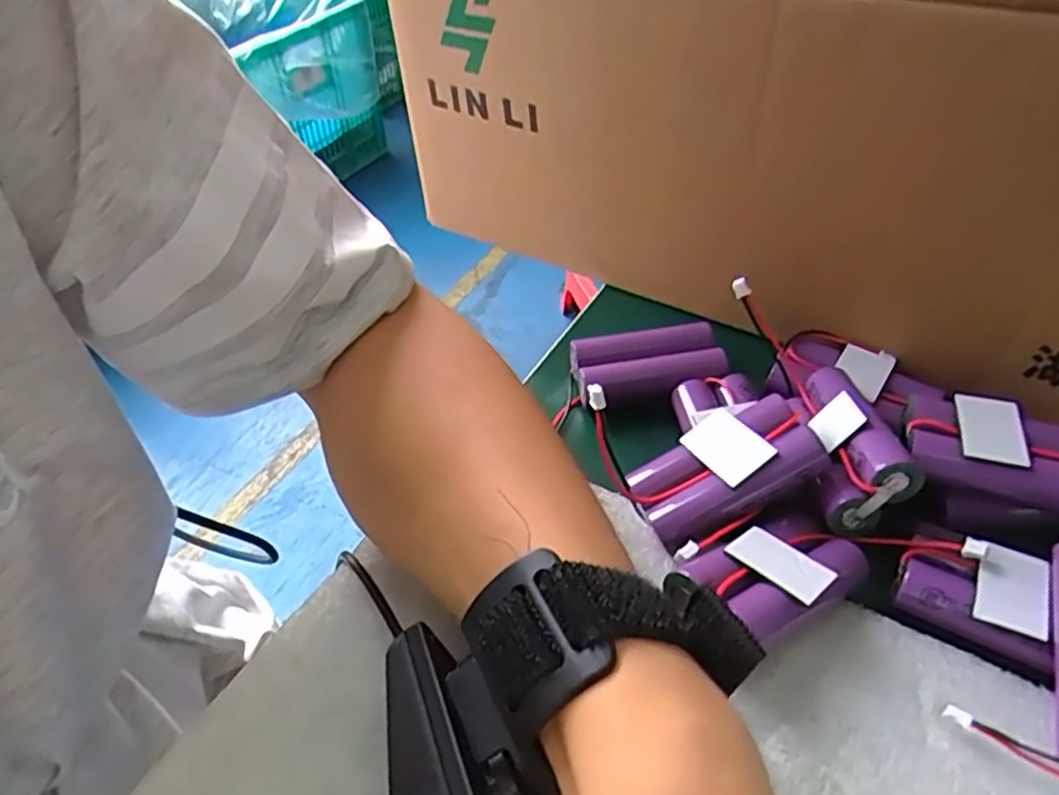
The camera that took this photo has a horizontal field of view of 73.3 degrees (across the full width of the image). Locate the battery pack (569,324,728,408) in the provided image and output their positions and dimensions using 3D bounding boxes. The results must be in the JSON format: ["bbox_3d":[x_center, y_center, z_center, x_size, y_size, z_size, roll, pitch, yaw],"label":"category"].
[{"bbox_3d":[0.052,-0.017,0.321,0.064,0.014,0.030,-5,45,-2],"label":"battery pack"}]

